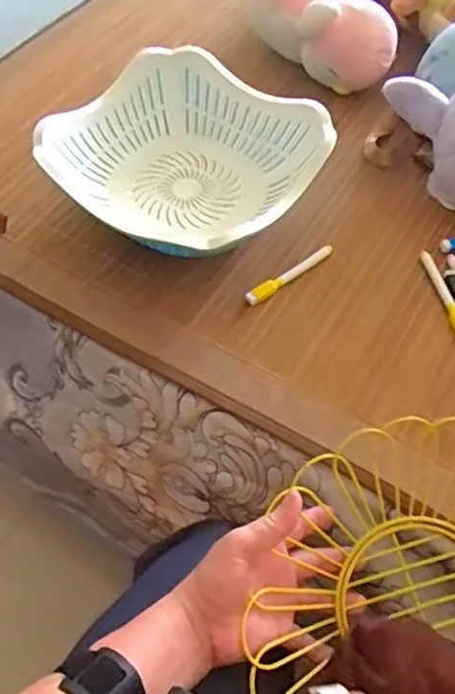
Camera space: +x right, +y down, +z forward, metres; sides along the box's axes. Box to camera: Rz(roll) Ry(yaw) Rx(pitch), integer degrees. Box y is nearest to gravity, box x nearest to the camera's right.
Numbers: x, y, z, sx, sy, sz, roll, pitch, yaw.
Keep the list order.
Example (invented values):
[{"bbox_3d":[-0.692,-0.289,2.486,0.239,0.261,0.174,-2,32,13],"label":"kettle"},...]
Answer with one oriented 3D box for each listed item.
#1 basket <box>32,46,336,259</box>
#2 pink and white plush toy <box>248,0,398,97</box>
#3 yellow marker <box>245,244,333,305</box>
[{"bbox_3d":[-0.041,-0.196,0.673,0.253,0.087,0.241,32,62,19],"label":"basket"},{"bbox_3d":[0.115,-0.425,0.815,0.108,0.092,0.224,-30,62,-18],"label":"pink and white plush toy"},{"bbox_3d":[0.065,-0.076,0.651,0.115,0.012,0.014,-35,64,-21],"label":"yellow marker"}]

